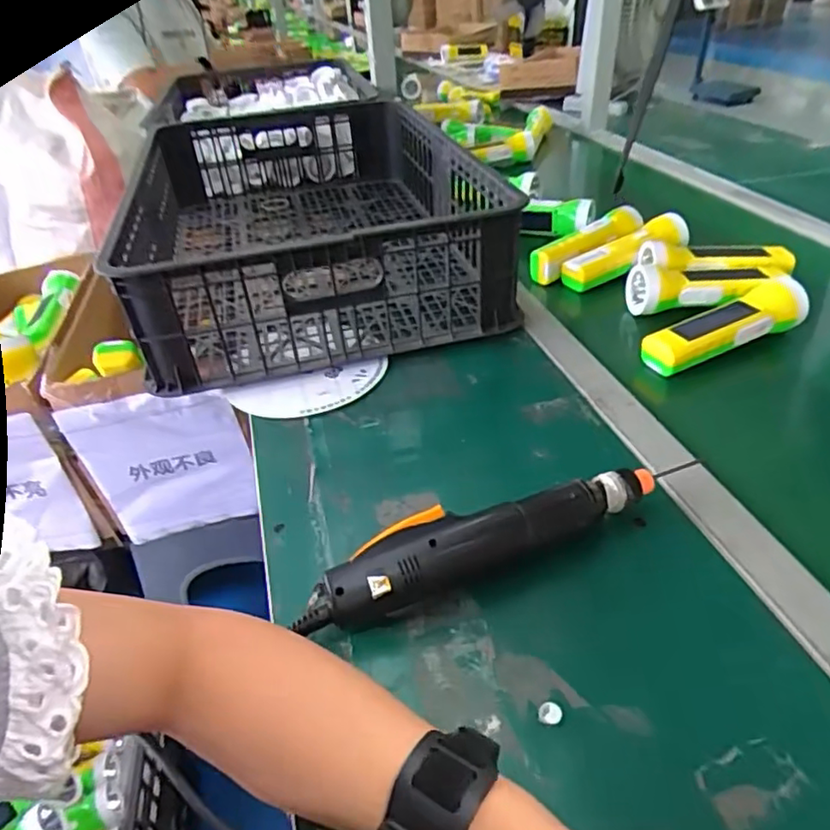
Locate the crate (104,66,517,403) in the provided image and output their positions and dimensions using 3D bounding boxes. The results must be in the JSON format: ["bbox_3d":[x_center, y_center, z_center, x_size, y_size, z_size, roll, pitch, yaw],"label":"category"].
[{"bbox_3d":[-0.138,-0.268,0.807,0.398,0.147,0.590,-11,37,-9],"label":"crate"}]

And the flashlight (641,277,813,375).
[{"bbox_3d":[0.310,-0.089,0.612,0.170,0.048,0.058,-19,40,-20],"label":"flashlight"}]

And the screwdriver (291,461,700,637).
[{"bbox_3d":[0.050,0.083,0.414,0.276,0.041,0.045,-16,38,-15],"label":"screwdriver"}]

